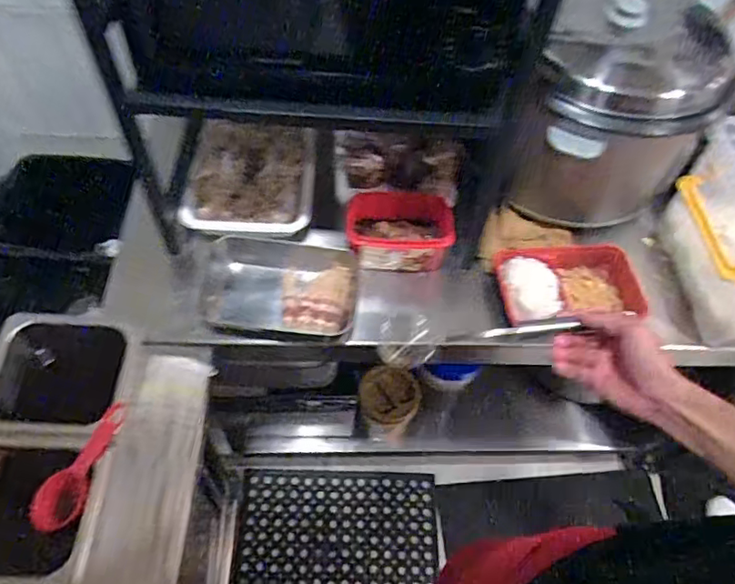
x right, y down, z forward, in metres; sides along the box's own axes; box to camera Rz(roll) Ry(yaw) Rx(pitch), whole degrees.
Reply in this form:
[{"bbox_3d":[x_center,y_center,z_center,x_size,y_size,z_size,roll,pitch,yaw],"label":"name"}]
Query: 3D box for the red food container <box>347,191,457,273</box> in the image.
[{"bbox_3d":[0.051,-0.095,0.908,0.168,0.071,0.109,3,57,-2],"label":"red food container"}]

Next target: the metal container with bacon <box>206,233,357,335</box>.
[{"bbox_3d":[-0.134,-0.003,0.881,0.231,0.055,0.164,7,57,0],"label":"metal container with bacon"}]

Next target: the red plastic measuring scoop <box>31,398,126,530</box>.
[{"bbox_3d":[-0.331,0.200,0.665,0.044,0.023,0.151,25,74,11],"label":"red plastic measuring scoop"}]

